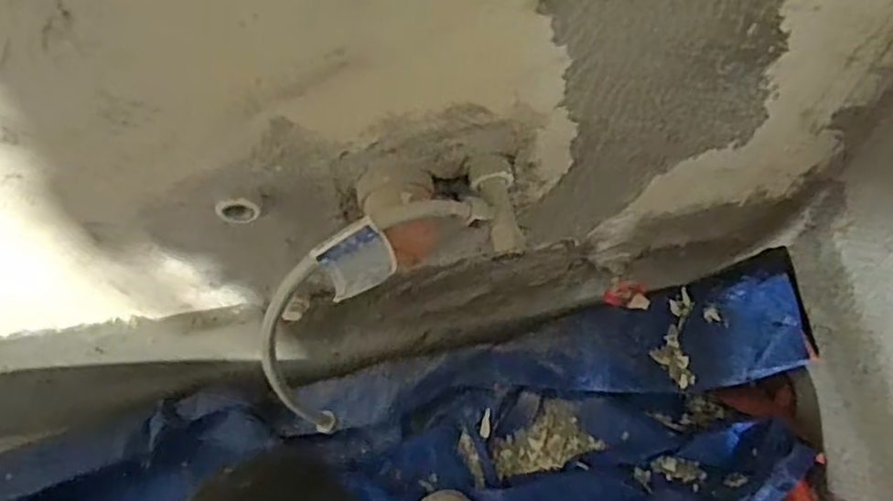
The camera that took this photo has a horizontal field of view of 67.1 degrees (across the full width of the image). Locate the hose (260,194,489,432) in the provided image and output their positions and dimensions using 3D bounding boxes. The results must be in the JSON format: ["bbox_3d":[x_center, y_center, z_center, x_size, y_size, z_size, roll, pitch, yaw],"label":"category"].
[{"bbox_3d":[-0.092,0.061,0.579,0.115,0.307,0.053,-4,51,-48],"label":"hose"}]

